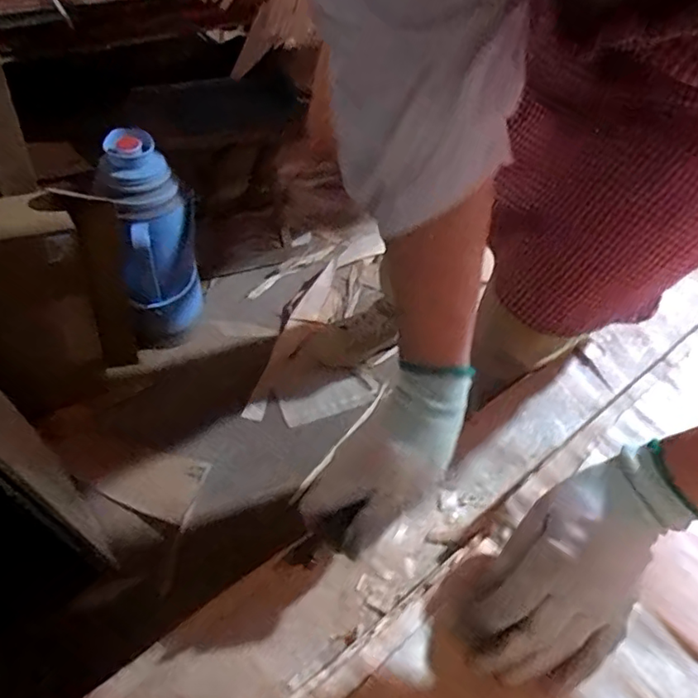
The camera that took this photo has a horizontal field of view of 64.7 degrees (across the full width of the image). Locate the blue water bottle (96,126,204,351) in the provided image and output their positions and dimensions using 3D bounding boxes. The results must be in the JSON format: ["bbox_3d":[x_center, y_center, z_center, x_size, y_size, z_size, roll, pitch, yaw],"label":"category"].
[{"bbox_3d":[-0.326,-0.165,0.942,0.130,0.362,0.150,-10,51,-17],"label":"blue water bottle"}]

